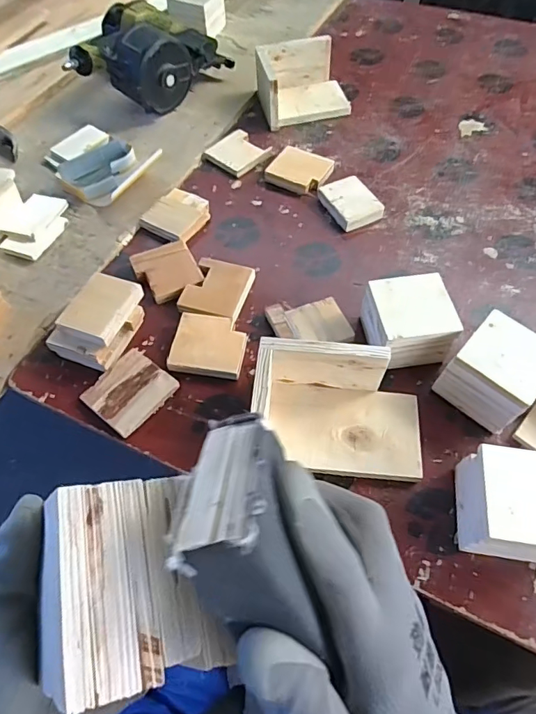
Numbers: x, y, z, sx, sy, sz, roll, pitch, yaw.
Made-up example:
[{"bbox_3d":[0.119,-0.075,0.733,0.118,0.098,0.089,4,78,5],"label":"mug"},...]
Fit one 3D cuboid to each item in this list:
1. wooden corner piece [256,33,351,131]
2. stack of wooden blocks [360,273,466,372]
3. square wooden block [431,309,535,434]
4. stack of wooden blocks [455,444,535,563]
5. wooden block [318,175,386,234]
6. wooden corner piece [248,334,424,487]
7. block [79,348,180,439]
[{"bbox_3d":[0.061,-0.505,0.871,0.156,0.081,0.130,-13,60,-6],"label":"wooden corner piece"},{"bbox_3d":[0.172,-0.041,0.594,0.090,0.081,0.092,-8,60,-4],"label":"stack of wooden blocks"},{"bbox_3d":[0.266,0.019,0.556,0.089,0.074,0.102,40,68,21],"label":"square wooden block"},{"bbox_3d":[0.248,0.152,0.481,0.093,0.077,0.099,7,60,5],"label":"stack of wooden blocks"},{"bbox_3d":[0.129,-0.240,0.749,0.069,0.027,0.088,-24,62,-12],"label":"wooden block"},{"bbox_3d":[0.081,0.057,0.526,0.188,0.081,0.119,5,60,4],"label":"wooden corner piece"},{"bbox_3d":[-0.168,0.042,0.583,0.088,0.011,0.092,34,66,19],"label":"block"}]

